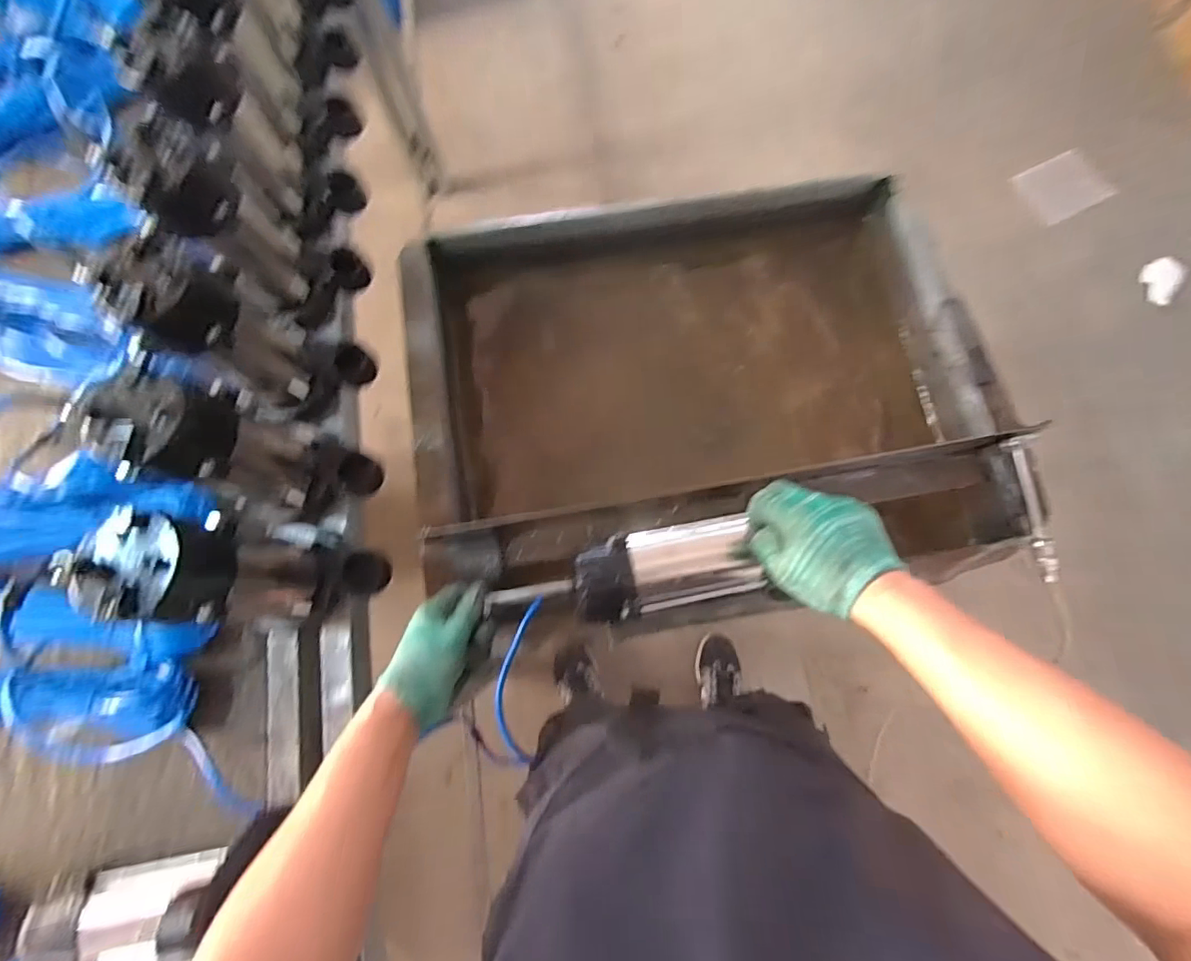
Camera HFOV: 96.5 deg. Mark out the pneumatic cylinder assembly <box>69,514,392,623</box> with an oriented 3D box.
[{"bbox_3d":[-0.328,0.099,0.519,0.169,0.237,0.087,4,77,1],"label":"pneumatic cylinder assembly"}]

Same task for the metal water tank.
[{"bbox_3d":[0.140,-0.121,0.779,0.756,0.235,0.585,-7,77,-1],"label":"metal water tank"}]

